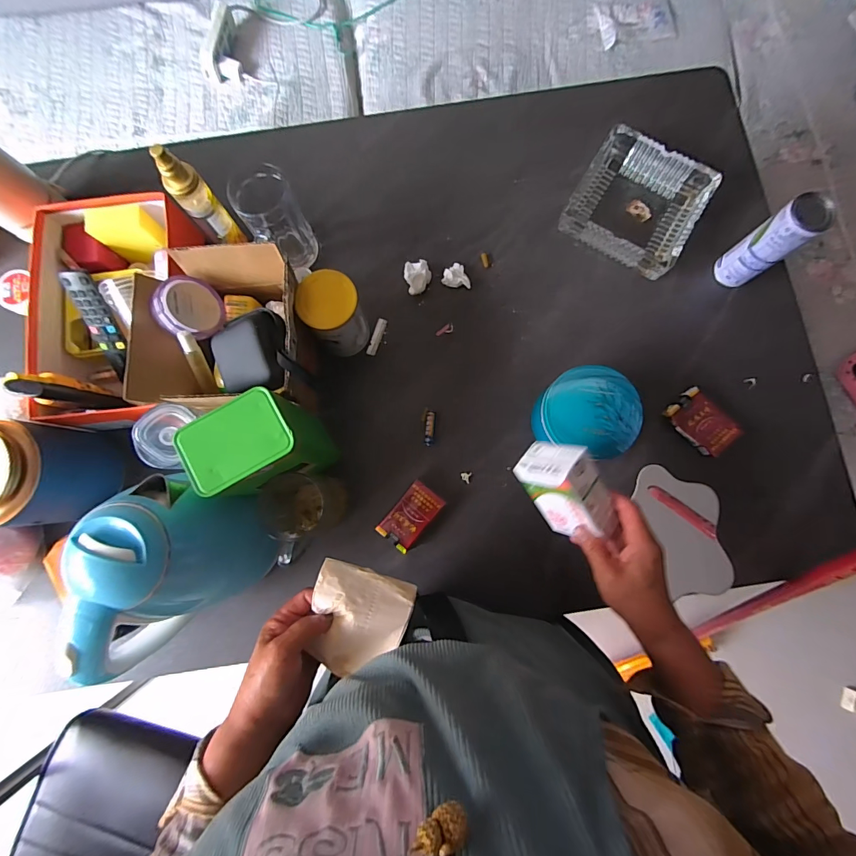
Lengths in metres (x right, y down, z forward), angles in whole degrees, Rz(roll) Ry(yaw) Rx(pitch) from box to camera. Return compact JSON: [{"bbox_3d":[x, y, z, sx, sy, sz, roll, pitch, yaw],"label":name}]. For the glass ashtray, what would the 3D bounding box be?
[{"bbox_3d":[0.310,-0.335,0.593,0.174,0.037,0.174,31,84,5],"label":"glass ashtray"}]

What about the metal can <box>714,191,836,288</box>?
[{"bbox_3d":[0.451,-0.243,0.531,0.052,0.133,0.051,0,83,1],"label":"metal can"}]

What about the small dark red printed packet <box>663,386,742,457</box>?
[{"bbox_3d":[0.380,-0.008,0.554,0.061,0.023,0.088,-43,84,-4],"label":"small dark red printed packet"}]

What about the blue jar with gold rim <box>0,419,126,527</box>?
[{"bbox_3d":[-0.492,0.057,0.501,0.105,0.150,0.122,1,83,1],"label":"blue jar with gold rim"}]

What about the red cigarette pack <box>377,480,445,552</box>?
[{"bbox_3d":[-0.022,0.121,0.544,0.052,0.026,0.086,40,85,6],"label":"red cigarette pack"}]

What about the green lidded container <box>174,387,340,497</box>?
[{"bbox_3d":[-0.179,0.021,0.463,0.112,0.160,0.082,-28,83,-3],"label":"green lidded container"}]

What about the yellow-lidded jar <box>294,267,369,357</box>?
[{"bbox_3d":[-0.119,-0.147,0.528,0.071,0.127,0.067,0,83,1],"label":"yellow-lidded jar"}]

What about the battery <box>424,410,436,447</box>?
[{"bbox_3d":[0.003,0.000,0.570,0.014,0.014,0.050,5,83,2],"label":"battery"}]

